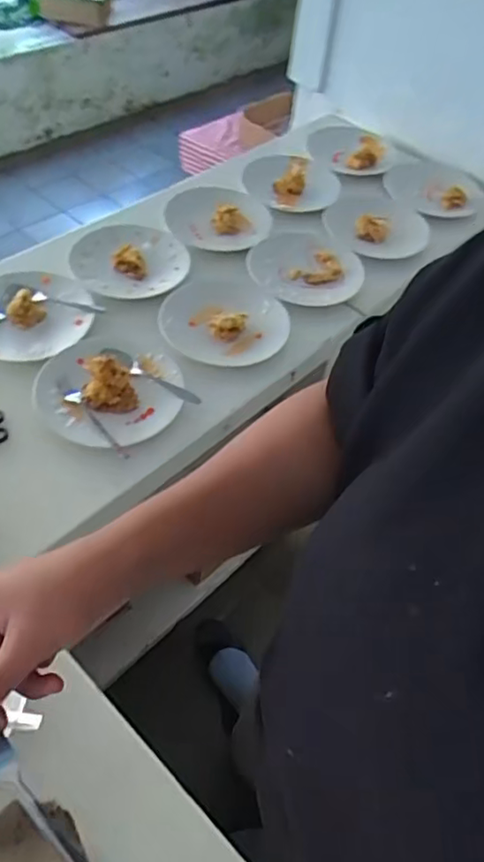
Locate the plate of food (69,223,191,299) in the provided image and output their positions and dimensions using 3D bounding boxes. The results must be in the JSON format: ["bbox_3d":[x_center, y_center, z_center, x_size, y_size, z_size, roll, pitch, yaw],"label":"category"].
[{"bbox_3d":[-0.192,-0.298,1.056,0.204,0.038,0.184,-21,57,-19],"label":"plate of food"}]

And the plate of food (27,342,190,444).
[{"bbox_3d":[-0.185,-0.072,0.845,0.207,0.057,0.189,2,52,-2],"label":"plate of food"}]

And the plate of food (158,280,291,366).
[{"bbox_3d":[-0.028,-0.185,0.975,0.209,0.034,0.193,2,52,-2],"label":"plate of food"}]

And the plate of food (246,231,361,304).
[{"bbox_3d":[0.112,-0.299,1.084,0.199,0.026,0.206,2,52,-2],"label":"plate of food"}]

